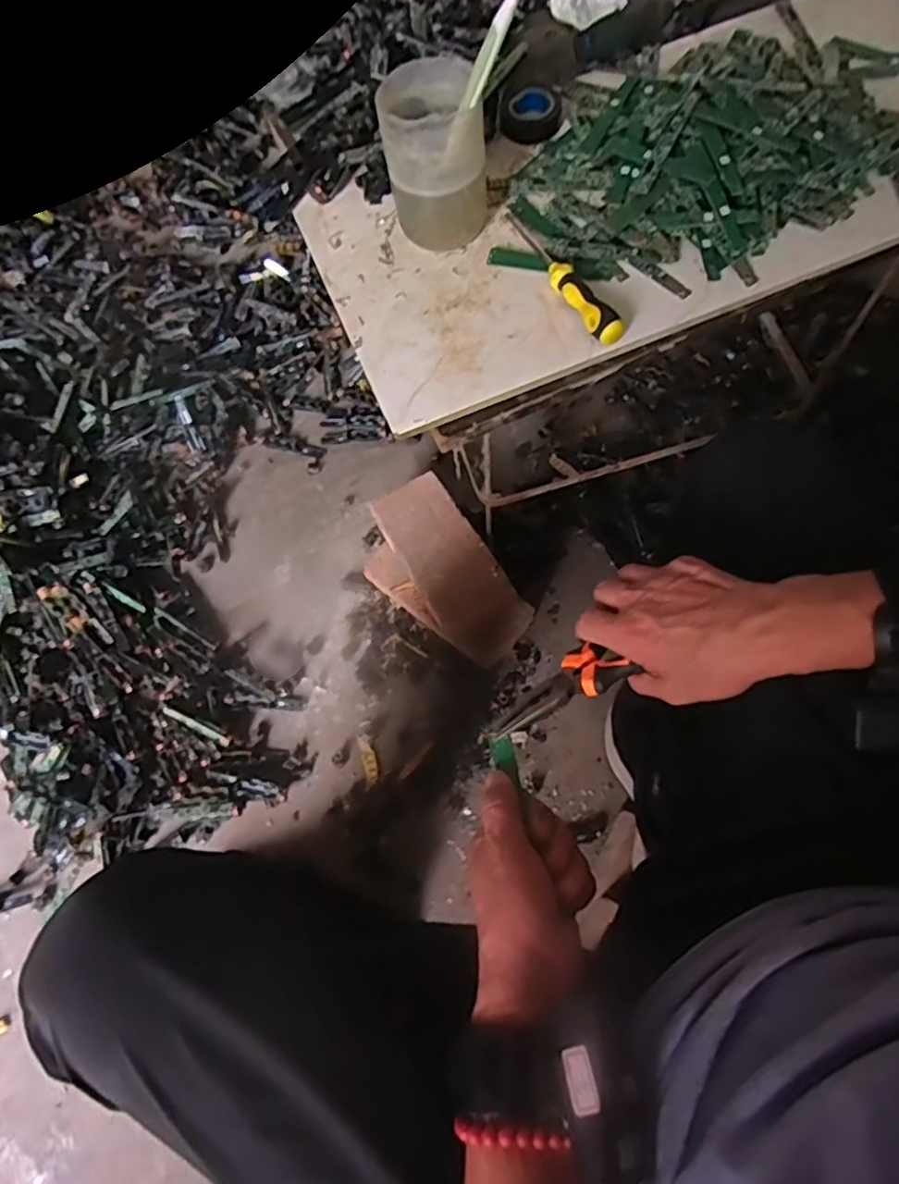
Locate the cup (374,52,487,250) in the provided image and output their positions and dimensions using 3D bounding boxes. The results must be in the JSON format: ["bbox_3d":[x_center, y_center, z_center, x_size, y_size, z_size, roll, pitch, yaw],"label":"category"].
[{"bbox_3d":[-0.011,-0.338,0.511,0.077,0.101,0.077,-2,67,4],"label":"cup"}]

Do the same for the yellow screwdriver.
[{"bbox_3d":[0.090,-0.260,0.526,0.024,0.024,0.162,-25,68,-6],"label":"yellow screwdriver"}]

